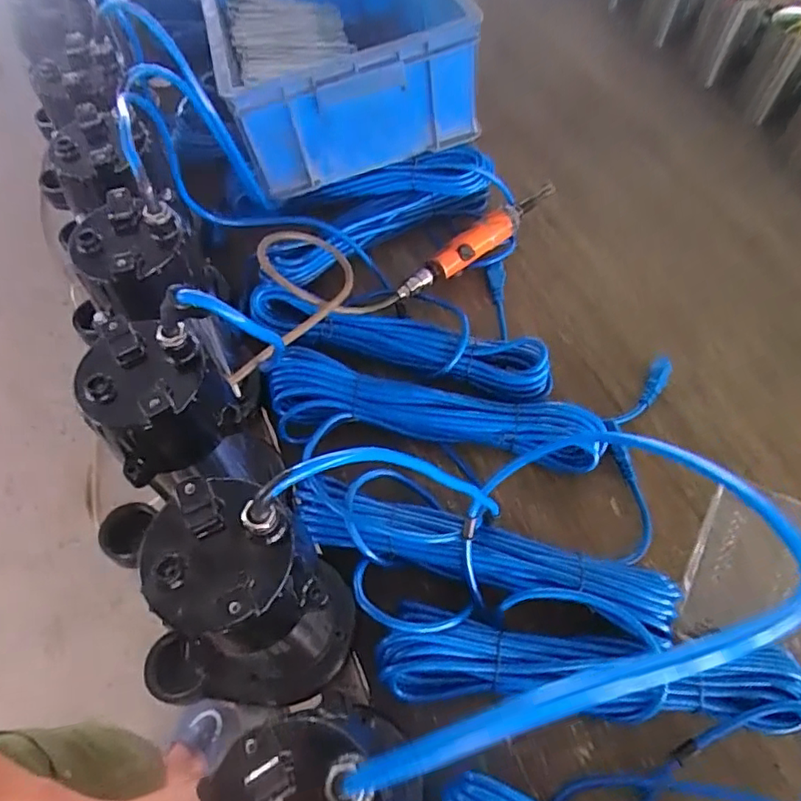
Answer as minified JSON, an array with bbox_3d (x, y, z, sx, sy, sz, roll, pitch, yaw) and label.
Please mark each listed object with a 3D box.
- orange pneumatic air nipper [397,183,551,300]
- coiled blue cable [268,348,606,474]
[{"bbox_3d":[0.107,-0.209,0.733,0.285,0.041,0.031,-38,67,-22],"label":"orange pneumatic air nipper"},{"bbox_3d":[0.035,0.007,0.583,0.344,0.045,0.080,8,59,3],"label":"coiled blue cable"}]

